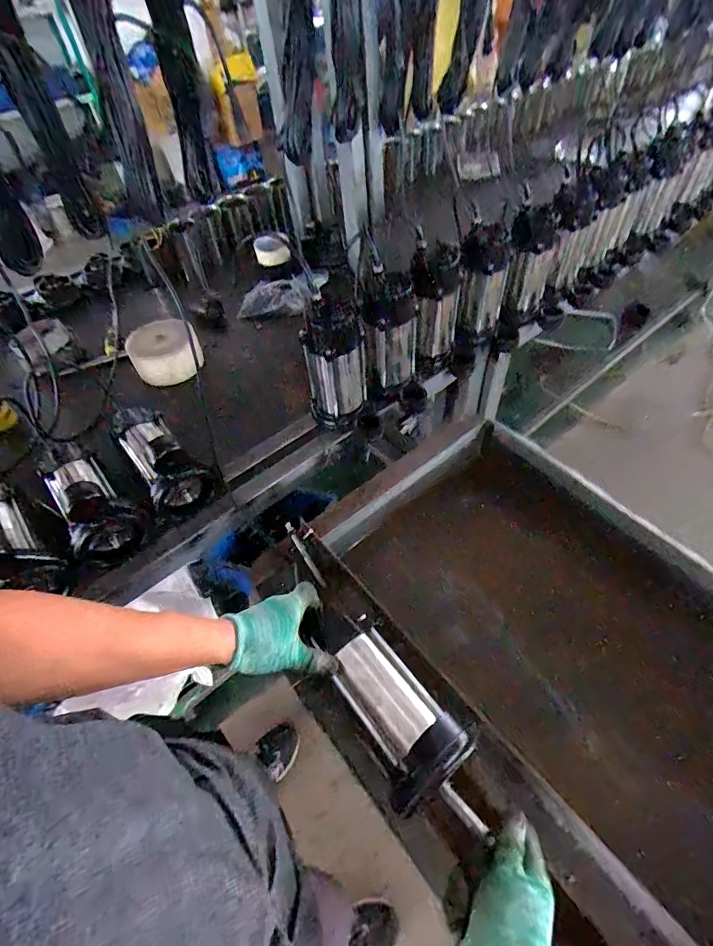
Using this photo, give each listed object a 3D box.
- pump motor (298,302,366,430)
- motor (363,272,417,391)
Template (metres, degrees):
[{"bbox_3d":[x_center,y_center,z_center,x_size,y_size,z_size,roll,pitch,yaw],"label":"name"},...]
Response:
[{"bbox_3d":[-0.038,-0.200,0.869,0.117,0.211,0.128,-11,52,-4],"label":"pump motor"},{"bbox_3d":[0.066,-0.264,0.873,0.098,0.200,0.083,-1,52,4],"label":"motor"}]

